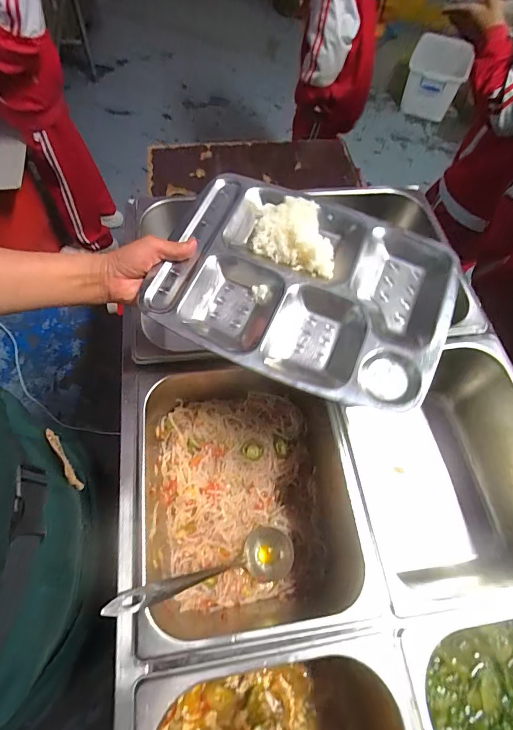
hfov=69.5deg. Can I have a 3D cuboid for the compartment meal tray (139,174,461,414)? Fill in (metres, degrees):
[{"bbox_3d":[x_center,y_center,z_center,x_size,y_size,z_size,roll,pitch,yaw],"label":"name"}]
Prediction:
[{"bbox_3d":[0.060,-0.099,0.443,0.327,0.038,0.252,21,71,6],"label":"compartment meal tray"}]

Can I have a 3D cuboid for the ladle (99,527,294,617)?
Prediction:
[{"bbox_3d":[-0.054,0.250,0.455,0.256,0.051,0.065,15,48,-45],"label":"ladle"}]

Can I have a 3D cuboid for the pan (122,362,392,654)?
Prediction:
[{"bbox_3d":[-0.014,0.176,0.509,0.276,0.147,0.323,-6,61,-4],"label":"pan"}]

